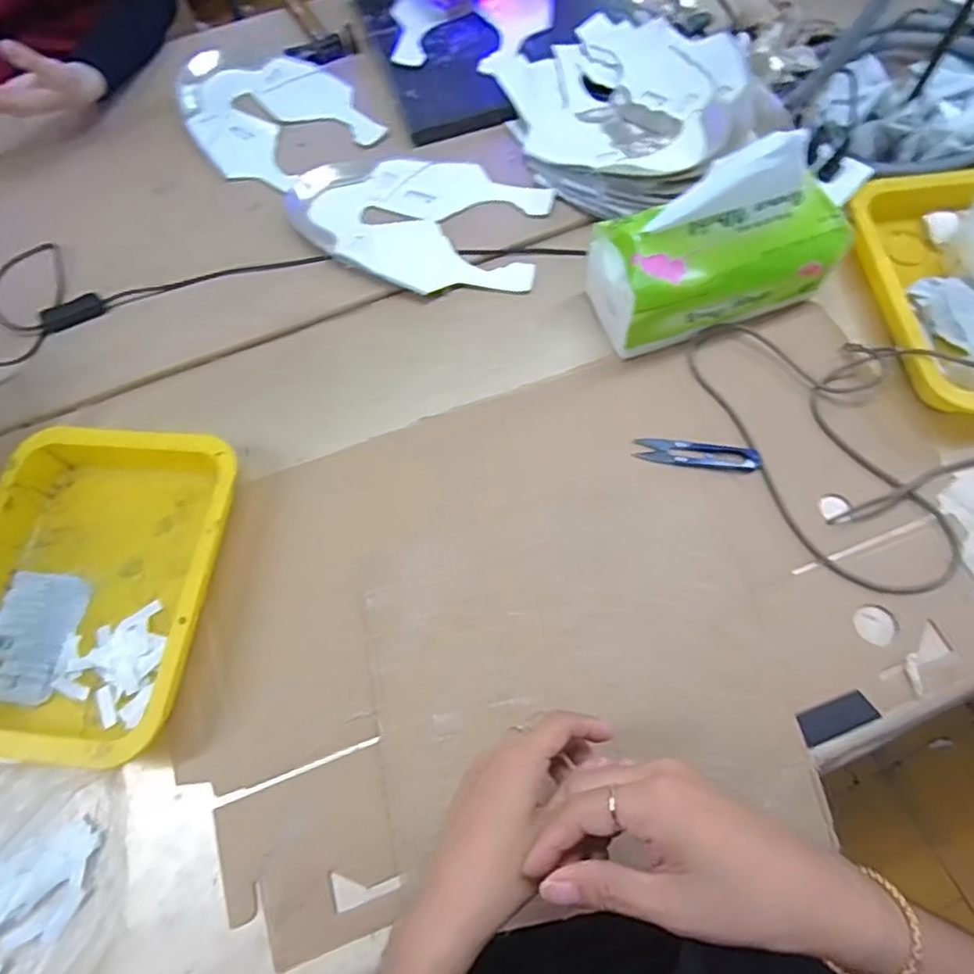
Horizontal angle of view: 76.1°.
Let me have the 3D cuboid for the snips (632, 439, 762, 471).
[{"bbox_3d":[0.180,-0.029,0.532,0.102,0.007,0.024,7,67,6],"label":"snips"}]

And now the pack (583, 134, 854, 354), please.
[{"bbox_3d":[0.196,-0.212,0.521,0.199,0.166,0.091,-19,66,-5],"label":"pack"}]

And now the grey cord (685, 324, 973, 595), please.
[{"bbox_3d":[0.339,-0.069,0.518,0.254,0.039,0.274,-24,67,-7],"label":"grey cord"}]

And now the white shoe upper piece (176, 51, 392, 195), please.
[{"bbox_3d":[-0.260,-0.452,0.735,0.185,0.017,0.271,-33,68,-11],"label":"white shoe upper piece"}]

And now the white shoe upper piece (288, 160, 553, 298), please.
[{"bbox_3d":[-0.073,-0.281,0.643,0.260,0.017,0.173,13,68,9],"label":"white shoe upper piece"}]

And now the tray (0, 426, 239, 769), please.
[{"bbox_3d":[-0.313,0.075,0.492,0.195,0.046,0.250,7,67,7],"label":"tray"}]

